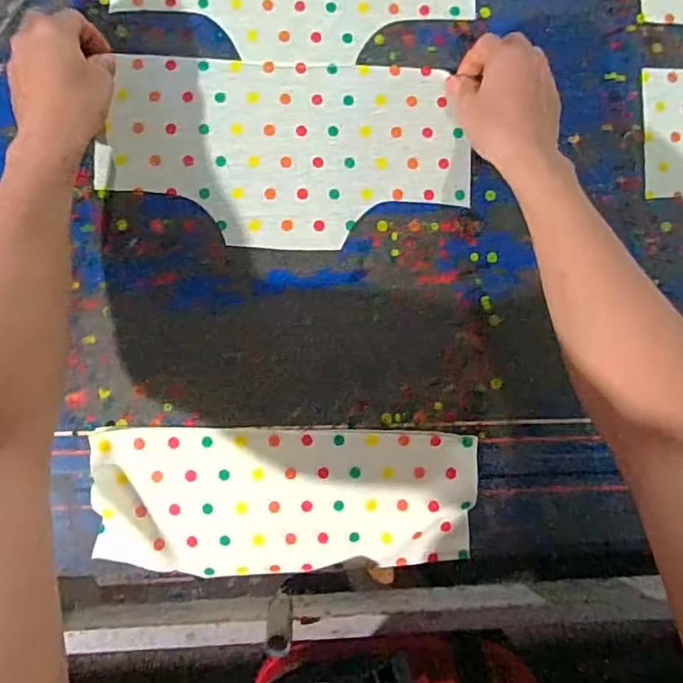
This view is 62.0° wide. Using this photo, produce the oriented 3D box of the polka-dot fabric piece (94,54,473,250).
[{"bbox_3d":[-0.046,-0.165,0.501,0.310,0.009,0.161,0,85,-3],"label":"polka-dot fabric piece"}]

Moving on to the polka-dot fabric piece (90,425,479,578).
[{"bbox_3d":[-0.043,0.137,0.486,0.315,0.016,0.124,0,91,-5],"label":"polka-dot fabric piece"}]

